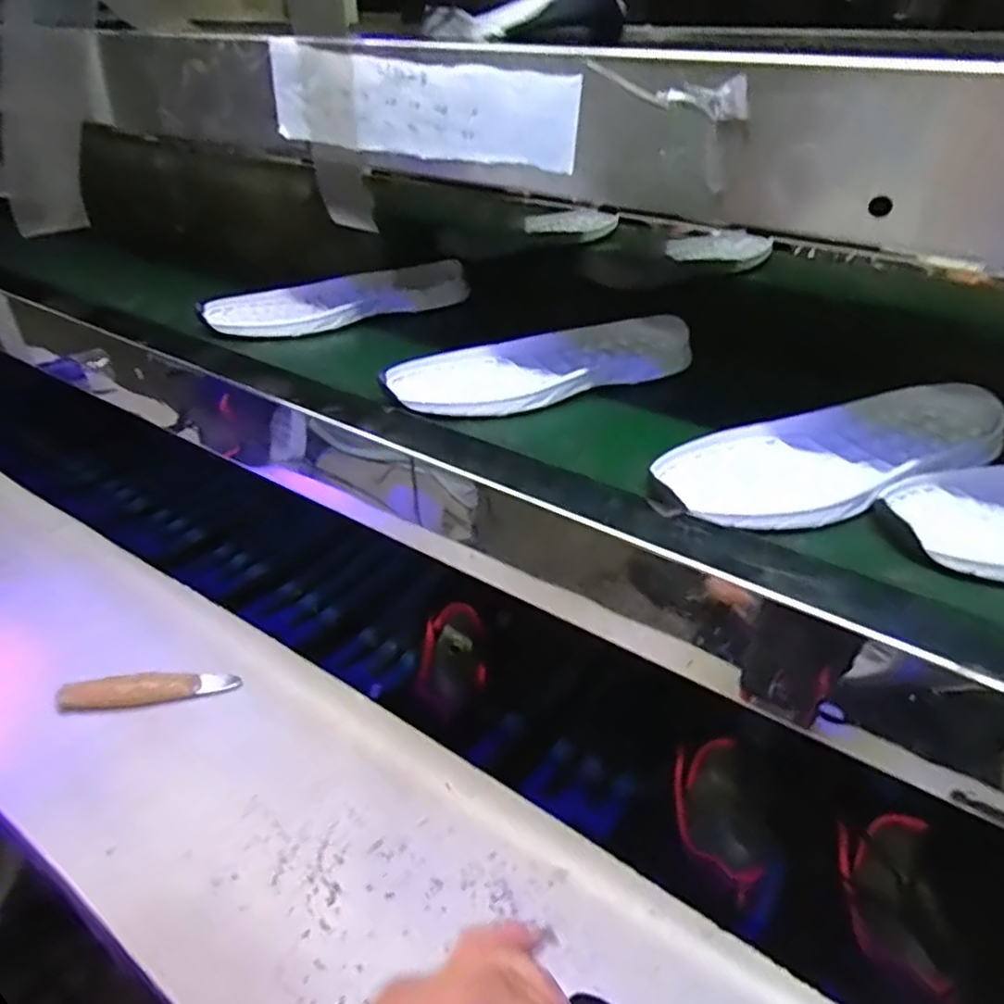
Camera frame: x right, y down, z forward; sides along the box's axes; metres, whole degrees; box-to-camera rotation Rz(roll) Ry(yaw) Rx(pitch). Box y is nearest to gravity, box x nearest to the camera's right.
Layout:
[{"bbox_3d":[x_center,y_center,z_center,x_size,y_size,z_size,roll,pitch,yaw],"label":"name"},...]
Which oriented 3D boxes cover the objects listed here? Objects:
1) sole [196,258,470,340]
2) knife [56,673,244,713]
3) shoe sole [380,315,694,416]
[{"bbox_3d":[-0.156,-0.203,0.691,0.259,0.022,0.086,-15,37,-20],"label":"sole"},{"bbox_3d":[-0.337,0.180,0.671,0.159,0.026,0.024,-6,35,-8],"label":"knife"},{"bbox_3d":[0.039,-0.109,0.586,0.261,0.035,0.087,-16,38,-22],"label":"shoe sole"}]

